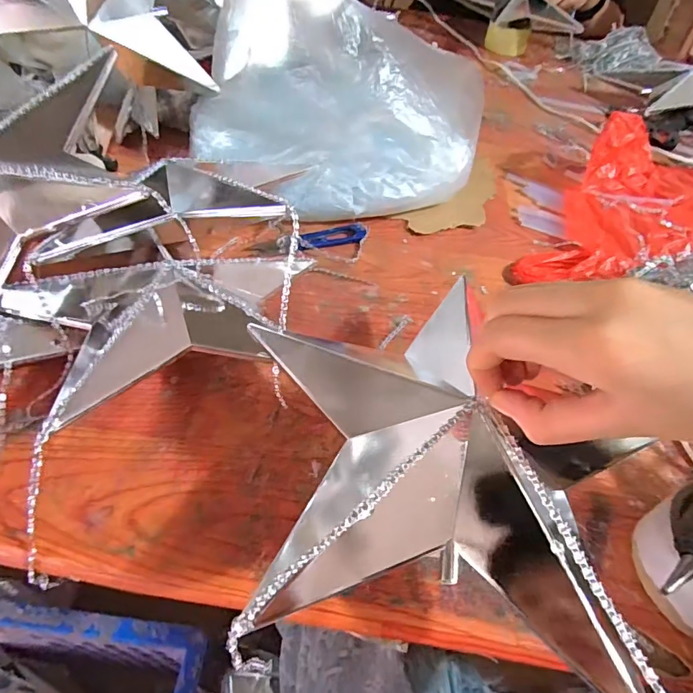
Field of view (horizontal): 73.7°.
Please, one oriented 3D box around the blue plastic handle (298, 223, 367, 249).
[{"bbox_3d":[-0.014,-0.110,0.463,0.072,0.006,0.023,-14,53,-17],"label":"blue plastic handle"}]

